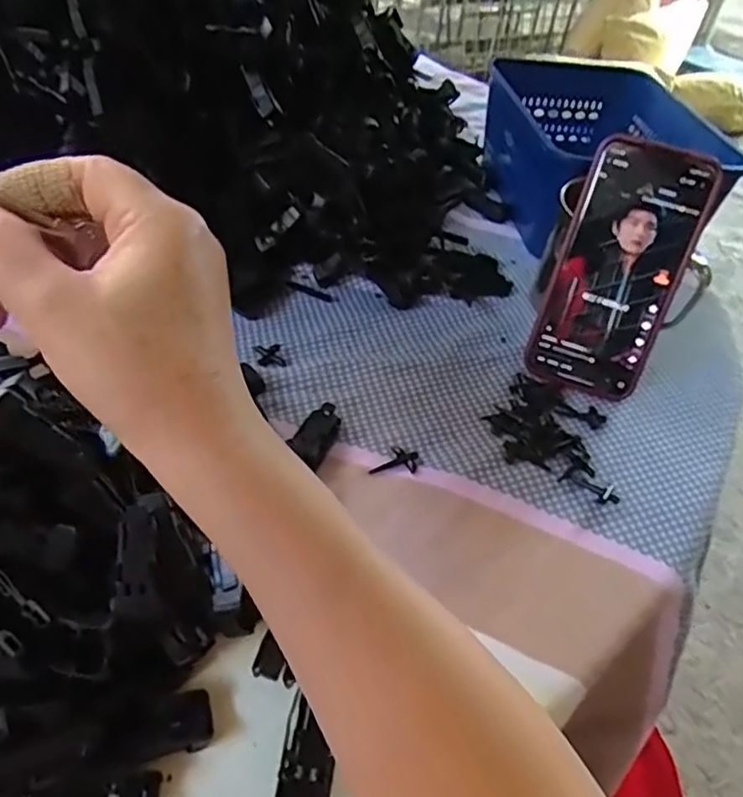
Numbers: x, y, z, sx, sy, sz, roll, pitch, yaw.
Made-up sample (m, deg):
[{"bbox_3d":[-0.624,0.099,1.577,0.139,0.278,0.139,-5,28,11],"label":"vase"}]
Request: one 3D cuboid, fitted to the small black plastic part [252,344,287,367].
[{"bbox_3d":[-0.068,-0.029,0.437,0.017,0.004,0.024,-12,48,-19],"label":"small black plastic part"}]

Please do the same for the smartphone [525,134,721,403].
[{"bbox_3d":[0.159,-0.081,0.425,0.073,0.160,0.016,22,17,16],"label":"smartphone"}]

